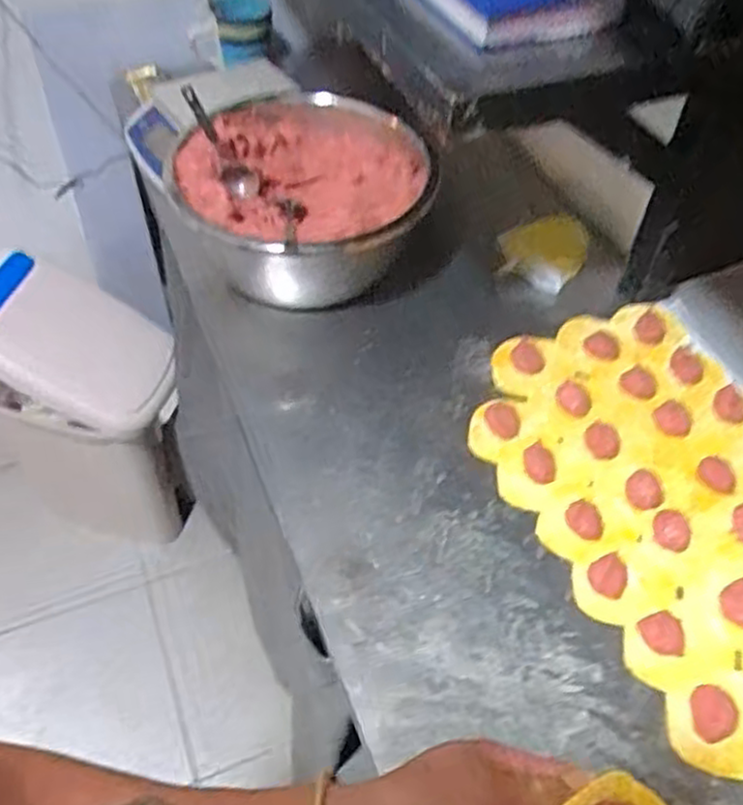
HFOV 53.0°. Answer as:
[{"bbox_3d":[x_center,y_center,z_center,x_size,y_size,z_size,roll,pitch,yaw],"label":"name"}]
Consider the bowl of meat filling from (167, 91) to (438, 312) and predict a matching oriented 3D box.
[{"bbox_3d":[-0.077,-0.233,0.847,0.258,0.128,0.276,0,50,0],"label":"bowl of meat filling"}]

